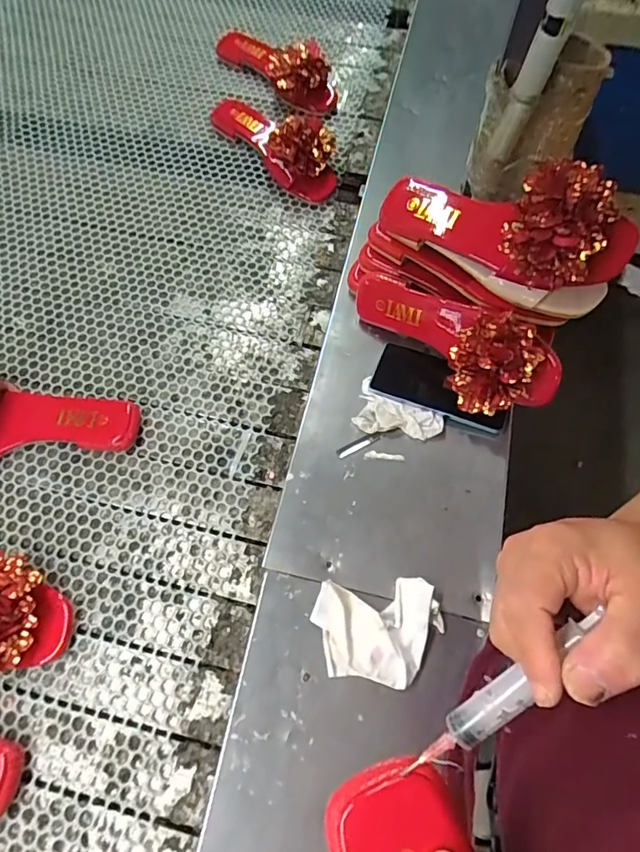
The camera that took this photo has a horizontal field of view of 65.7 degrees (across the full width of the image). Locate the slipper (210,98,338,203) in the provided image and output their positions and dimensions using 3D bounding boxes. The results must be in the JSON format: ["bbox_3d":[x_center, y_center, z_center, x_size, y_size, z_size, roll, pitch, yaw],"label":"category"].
[{"bbox_3d":[-0.062,-0.454,0.768,0.100,0.073,0.237,-38,73,-16],"label":"slipper"}]

